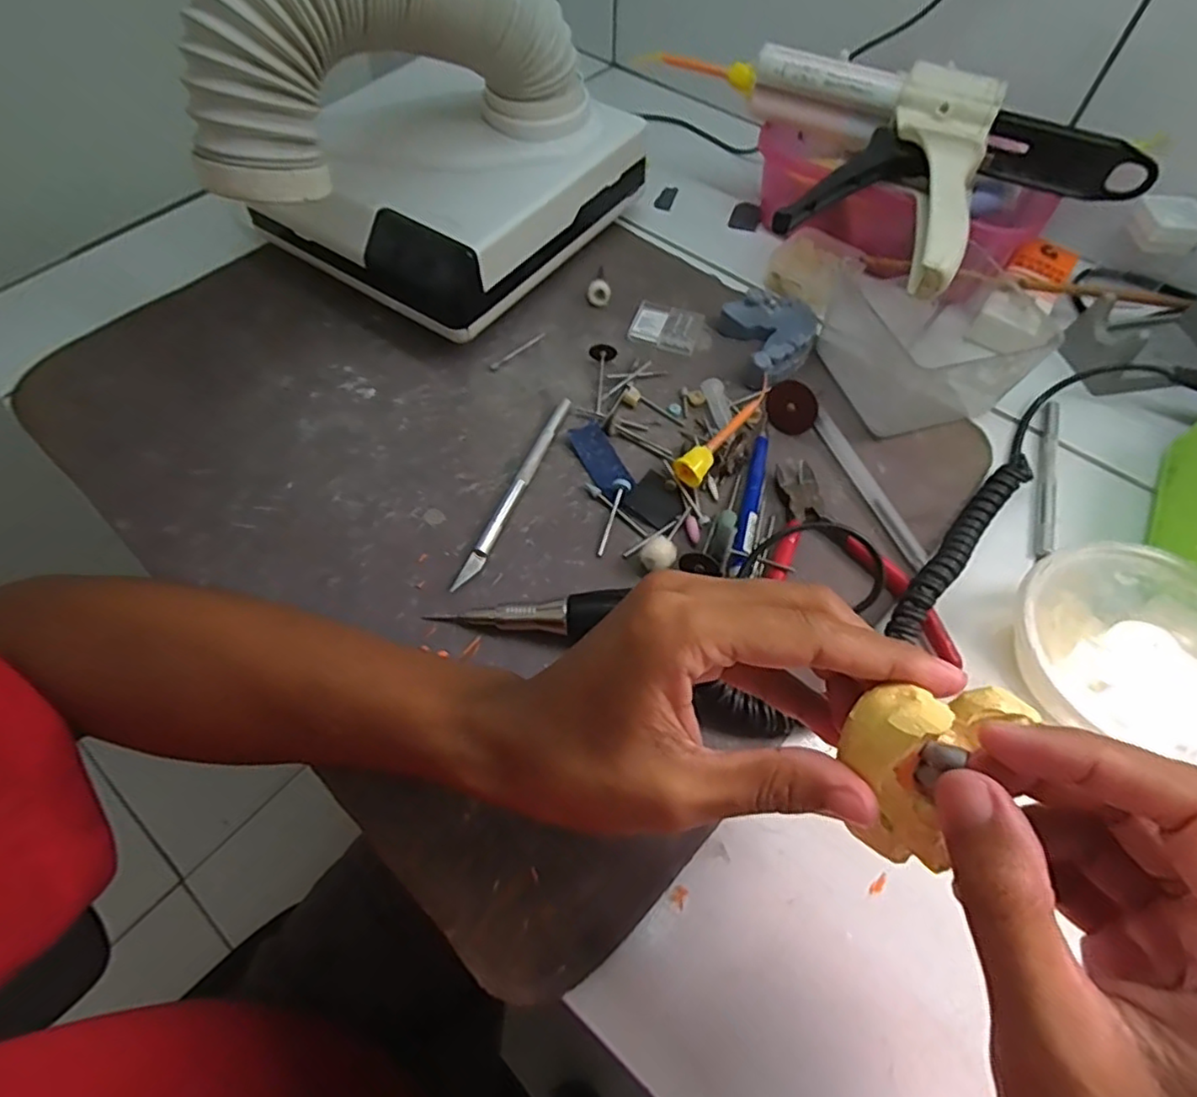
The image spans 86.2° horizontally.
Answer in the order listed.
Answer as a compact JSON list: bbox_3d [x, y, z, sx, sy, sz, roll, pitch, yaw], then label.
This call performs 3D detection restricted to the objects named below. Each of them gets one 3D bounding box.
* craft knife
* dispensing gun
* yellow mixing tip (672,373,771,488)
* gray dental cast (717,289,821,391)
[{"bbox_3d":[-0.046,-0.033,0.357,0.008,0.007,0.133,20,63,11],"label":"craft knife"},{"bbox_3d":[0.177,-0.239,0.394,0.278,0.056,0.148,28,63,15],"label":"dispensing gun"},{"bbox_3d":[0.074,-0.069,0.373,0.017,0.015,0.088,34,66,17],"label":"yellow mixing tip"},{"bbox_3d":[0.113,-0.133,0.406,0.052,0.021,0.069,-12,62,-7],"label":"gray dental cast"}]

